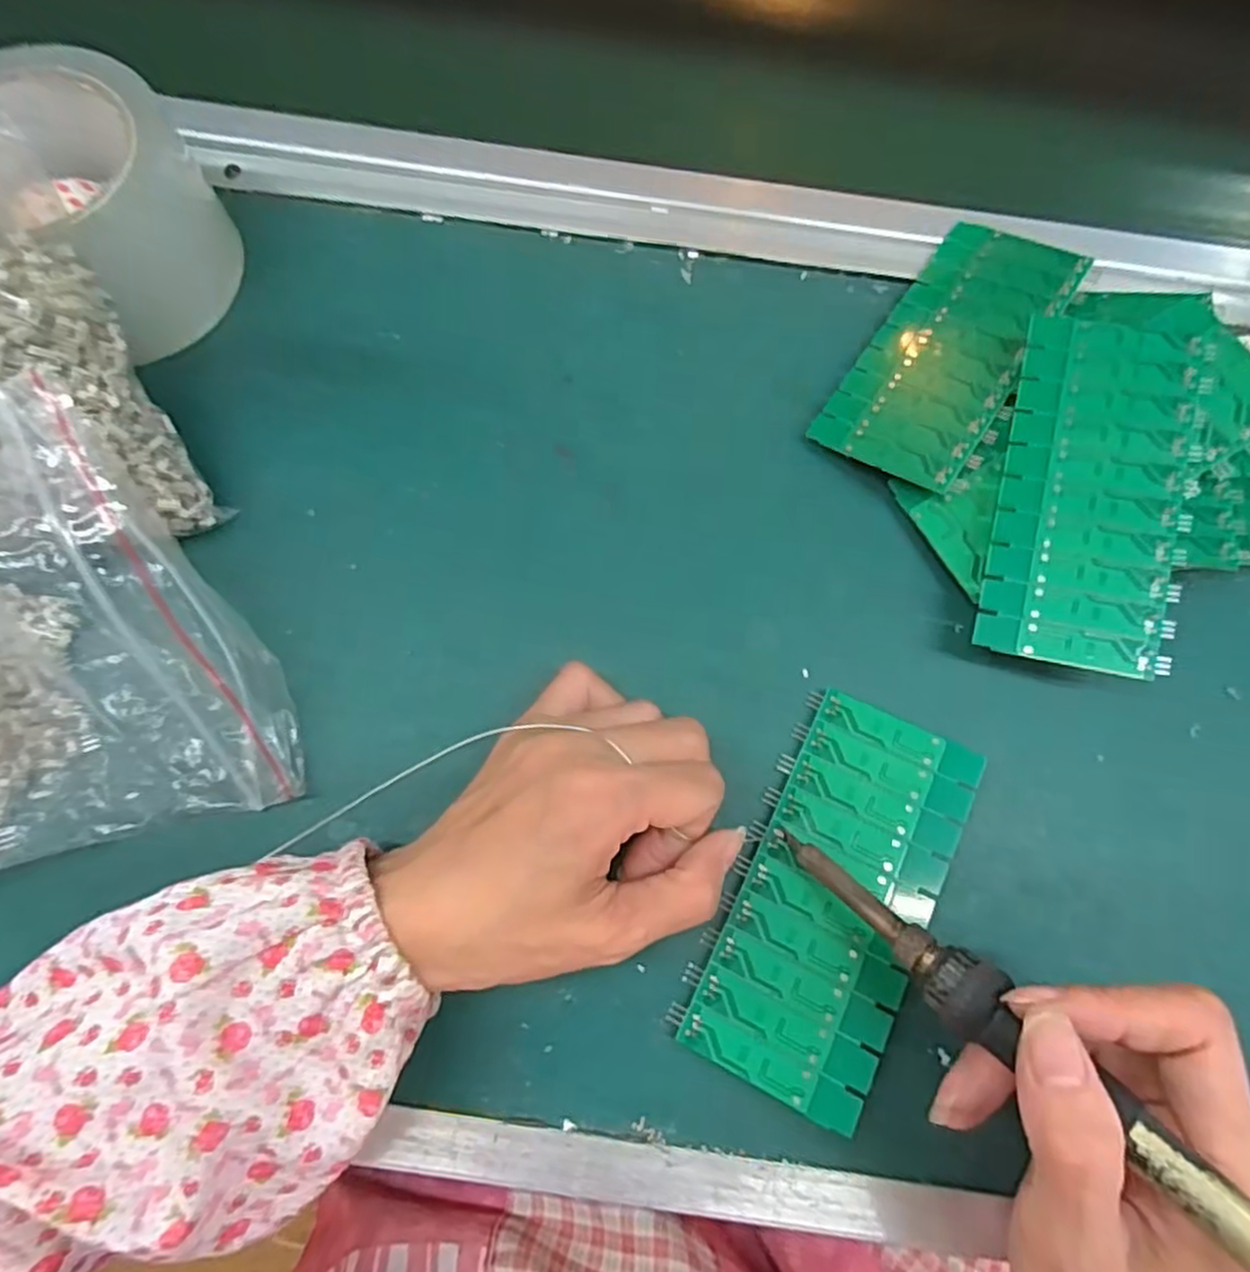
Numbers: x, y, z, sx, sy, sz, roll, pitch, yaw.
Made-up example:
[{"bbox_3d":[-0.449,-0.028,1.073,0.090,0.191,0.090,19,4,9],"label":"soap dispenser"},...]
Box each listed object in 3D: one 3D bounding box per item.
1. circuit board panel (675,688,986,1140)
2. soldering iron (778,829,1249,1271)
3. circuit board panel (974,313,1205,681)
[{"bbox_3d":[0.076,0.092,0.254,0.061,0.010,0.137,26,76,6],"label":"circuit board panel"},{"bbox_3d":[0.116,0.117,0.187,0.019,0.015,0.201,-44,47,-11],"label":"soldering iron"},{"bbox_3d":[0.180,-0.057,0.273,0.064,0.004,0.138,10,83,13],"label":"circuit board panel"}]

